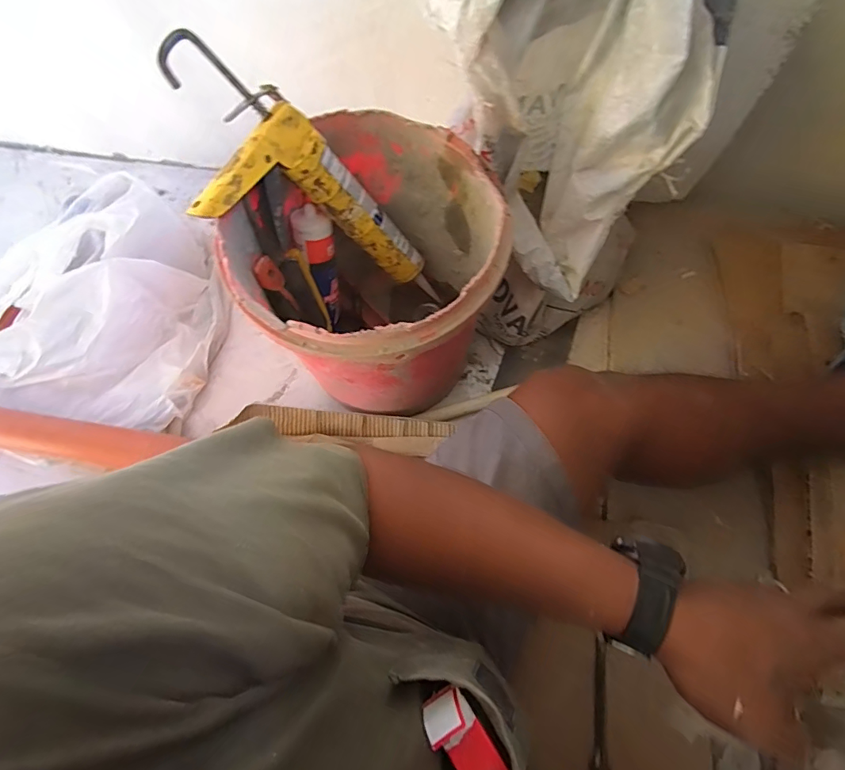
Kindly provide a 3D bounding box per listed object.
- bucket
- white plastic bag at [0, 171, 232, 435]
[{"bbox_3d":[-0.056,-0.117,0.588,0.276,0.301,0.282,0,69,1],"label":"bucket"},{"bbox_3d":[-0.510,-0.126,0.706,0.379,0.151,0.351,14,70,6],"label":"white plastic bag"}]

